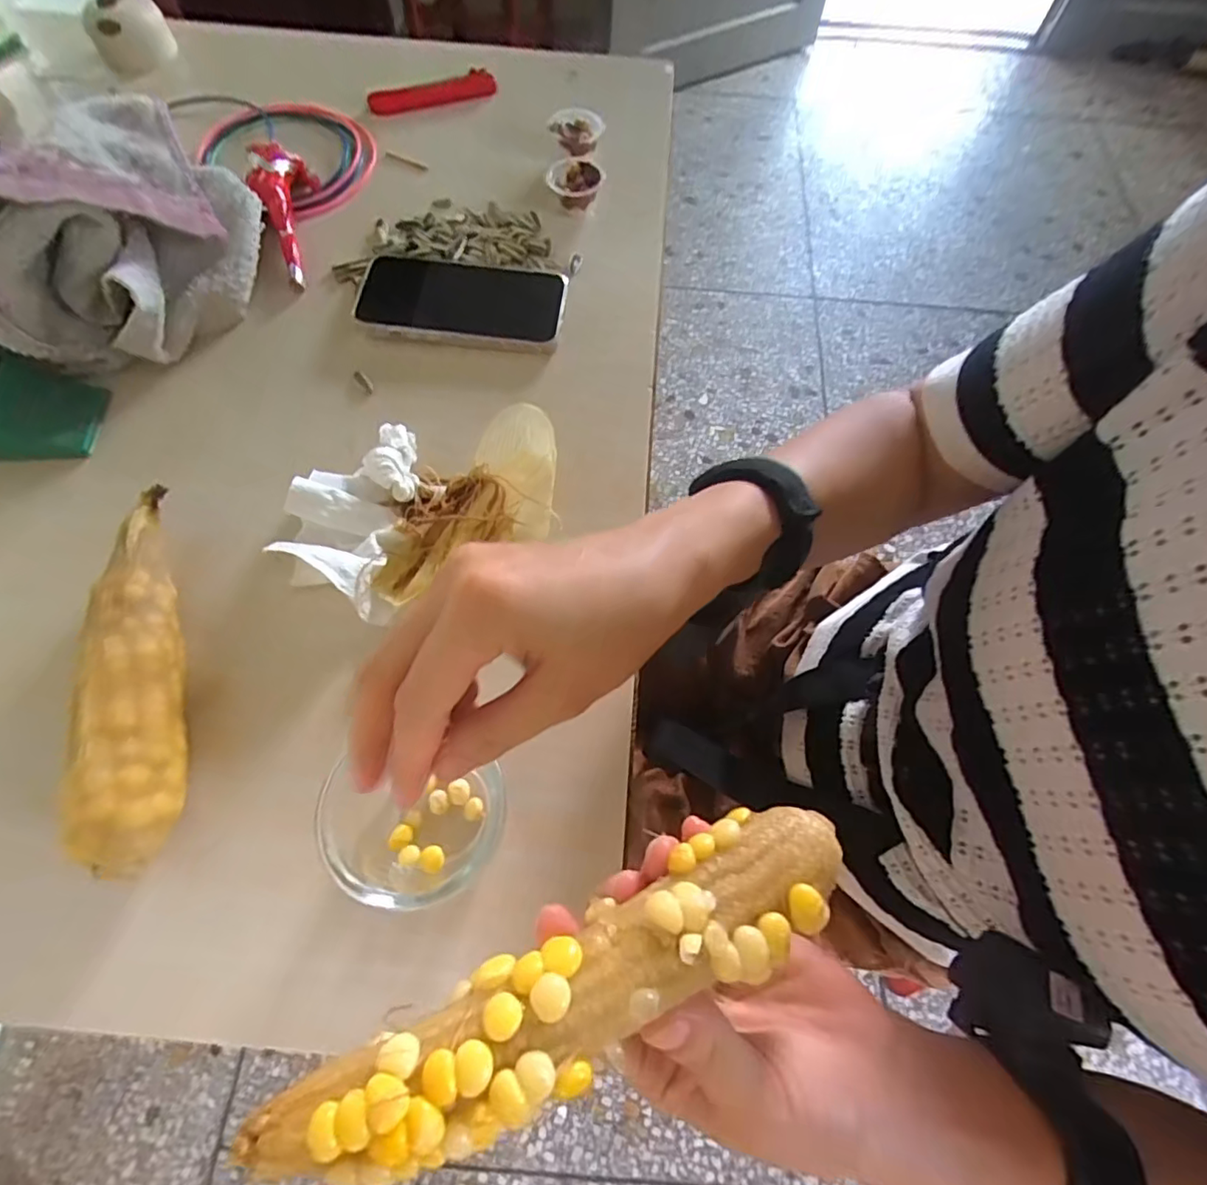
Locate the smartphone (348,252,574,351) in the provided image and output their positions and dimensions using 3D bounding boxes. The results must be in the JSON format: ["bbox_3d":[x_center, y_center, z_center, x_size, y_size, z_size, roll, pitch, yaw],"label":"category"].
[{"bbox_3d":[-0.101,-0.207,0.418,0.144,0.014,0.071,4,67,0],"label":"smartphone"}]

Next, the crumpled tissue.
[{"bbox_3d":[-0.144,-0.049,0.343,0.075,0.030,0.118,13,67,4],"label":"crumpled tissue"}]

